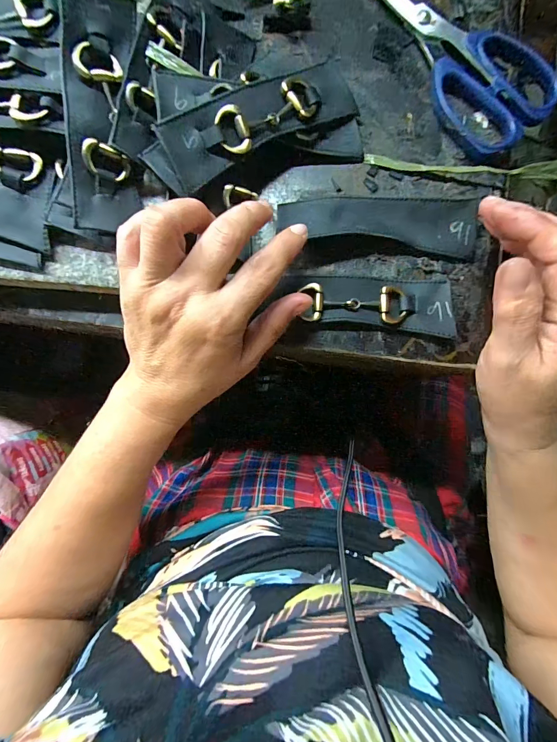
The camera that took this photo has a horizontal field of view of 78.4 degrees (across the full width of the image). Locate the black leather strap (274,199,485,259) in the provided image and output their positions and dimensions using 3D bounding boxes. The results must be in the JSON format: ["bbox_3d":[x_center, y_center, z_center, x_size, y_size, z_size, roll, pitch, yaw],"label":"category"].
[{"bbox_3d":[0.068,-0.101,0.233,0.134,0.010,0.037,3,82,-3],"label":"black leather strap"}]

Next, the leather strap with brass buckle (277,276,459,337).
[{"bbox_3d":[0.060,-0.049,0.233,0.114,0.012,0.037,7,87,0],"label":"leather strap with brass buckle"}]

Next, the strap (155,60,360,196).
[{"bbox_3d":[-0.007,-0.160,0.216,0.136,0.011,0.036,-34,110,-14],"label":"strap"}]

